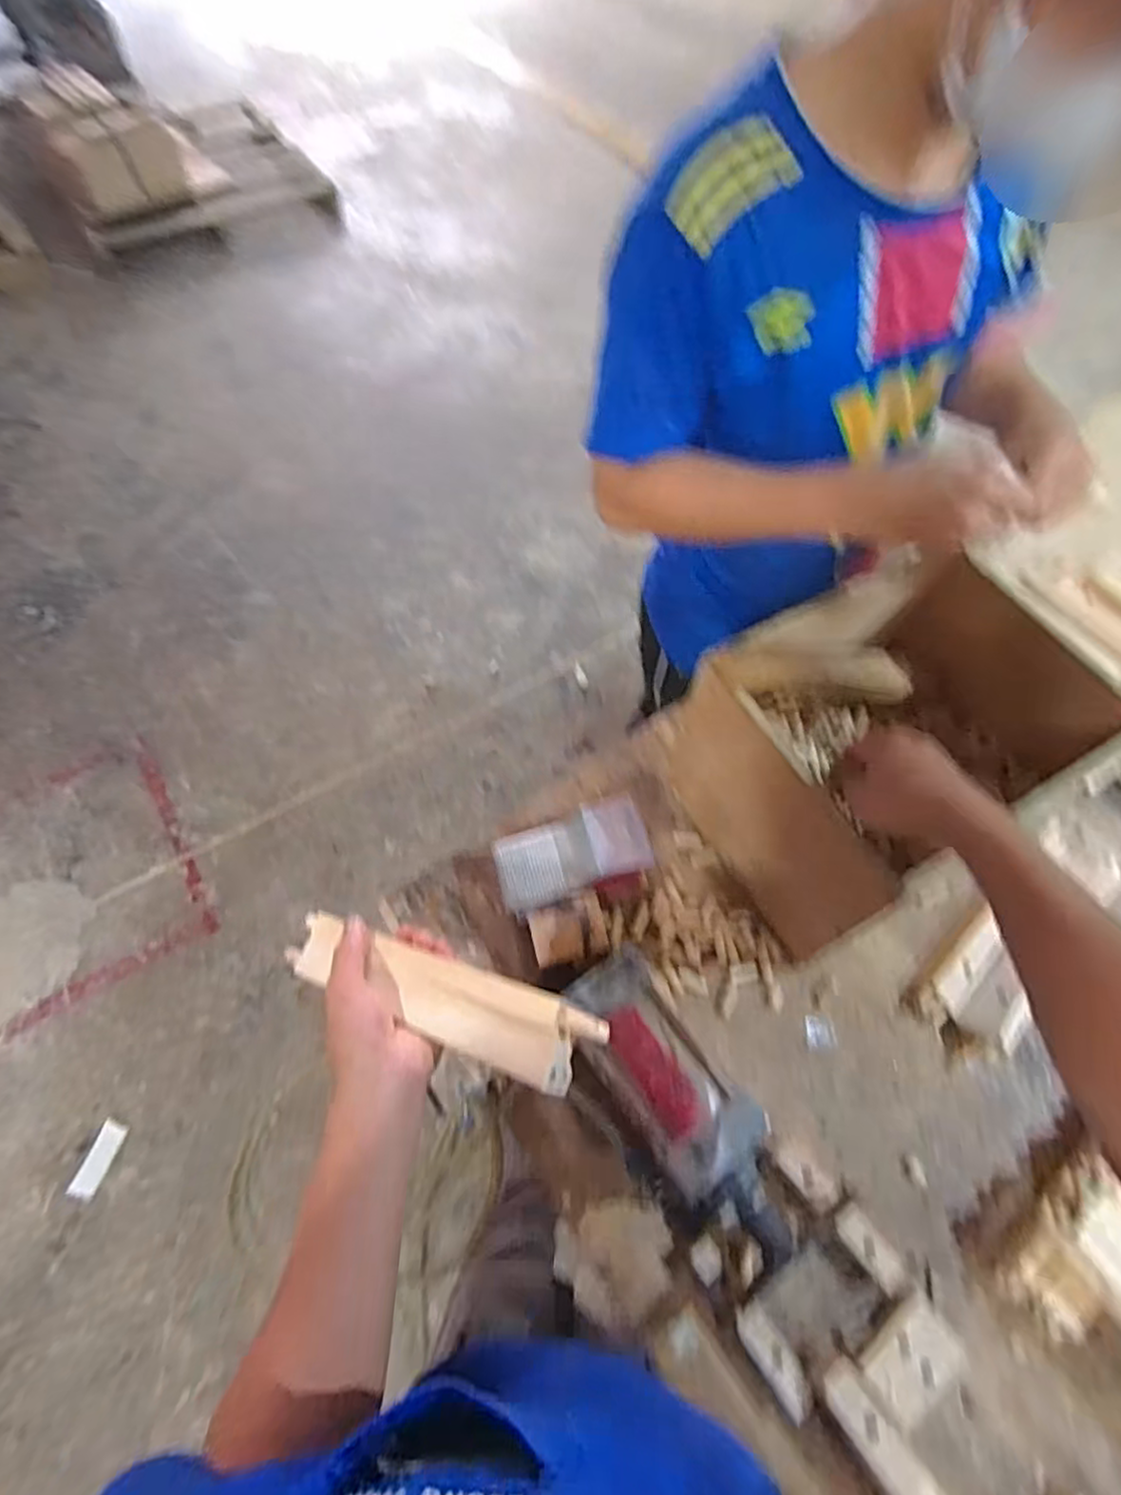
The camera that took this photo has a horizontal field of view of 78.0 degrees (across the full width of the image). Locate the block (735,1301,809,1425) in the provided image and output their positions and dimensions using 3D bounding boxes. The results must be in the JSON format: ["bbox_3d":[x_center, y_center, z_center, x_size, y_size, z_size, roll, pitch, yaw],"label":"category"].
[{"bbox_3d":[0.172,0.492,0.562,0.029,0.023,0.077,-31,67,-16],"label":"block"}]

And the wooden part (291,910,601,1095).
[{"bbox_3d":[-0.103,0.188,0.530,0.279,0.046,0.052,9,58,32],"label":"wooden part"}]

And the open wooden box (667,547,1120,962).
[{"bbox_3d":[0.335,0.004,0.711,0.357,0.251,0.258,-25,65,-14],"label":"open wooden box"}]

